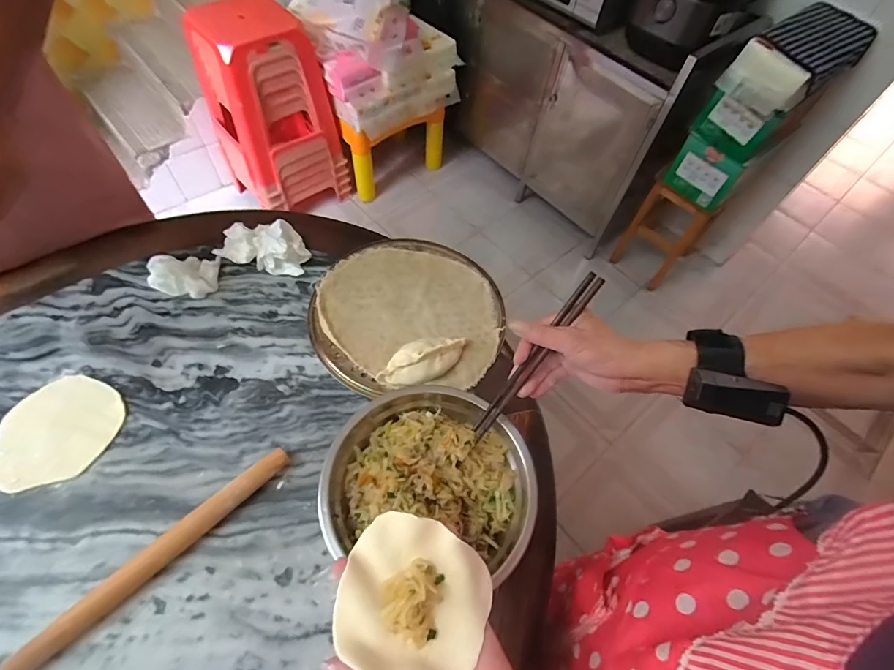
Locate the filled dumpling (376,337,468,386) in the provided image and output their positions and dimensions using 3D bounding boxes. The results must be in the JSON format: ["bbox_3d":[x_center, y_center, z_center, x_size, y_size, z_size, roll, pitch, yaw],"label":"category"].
[{"bbox_3d":[-0.029,0.033,0.550,0.120,0.029,0.053,-20,63,-15],"label":"filled dumpling"}]

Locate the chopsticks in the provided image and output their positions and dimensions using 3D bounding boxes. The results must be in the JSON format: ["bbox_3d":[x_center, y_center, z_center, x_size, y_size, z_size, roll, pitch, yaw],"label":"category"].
[{"bbox_3d":[0.090,0.023,0.438,0.017,0.017,0.201,39,99,17],"label":"chopsticks"}]

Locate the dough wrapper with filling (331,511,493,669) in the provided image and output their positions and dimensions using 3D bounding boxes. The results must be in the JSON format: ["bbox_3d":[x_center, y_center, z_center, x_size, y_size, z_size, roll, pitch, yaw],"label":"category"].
[{"bbox_3d":[-0.024,0.190,0.313,0.107,0.022,0.099,13,59,4],"label":"dough wrapper with filling"}]

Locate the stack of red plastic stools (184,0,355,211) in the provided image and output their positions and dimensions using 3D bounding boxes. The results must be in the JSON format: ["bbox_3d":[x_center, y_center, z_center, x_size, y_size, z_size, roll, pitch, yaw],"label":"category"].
[{"bbox_3d":[-0.650,-0.833,1.593,0.379,0.668,0.379,-35,68,-22],"label":"stack of red plastic stools"}]

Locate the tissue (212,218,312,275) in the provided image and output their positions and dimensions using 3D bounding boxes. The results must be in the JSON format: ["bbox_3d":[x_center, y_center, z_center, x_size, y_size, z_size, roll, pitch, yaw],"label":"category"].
[{"bbox_3d":[-0.266,-0.135,0.627,0.117,0.045,0.076,21,60,8],"label":"tissue"}]

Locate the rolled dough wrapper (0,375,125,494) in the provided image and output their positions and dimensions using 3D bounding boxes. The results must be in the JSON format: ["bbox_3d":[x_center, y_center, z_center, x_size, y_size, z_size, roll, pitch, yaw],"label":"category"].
[{"bbox_3d":[-0.447,0.110,0.489,0.122,0.005,0.130,20,60,7],"label":"rolled dough wrapper"}]

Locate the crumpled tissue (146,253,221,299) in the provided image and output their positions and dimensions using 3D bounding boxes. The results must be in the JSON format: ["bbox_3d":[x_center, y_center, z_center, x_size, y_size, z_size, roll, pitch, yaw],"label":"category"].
[{"bbox_3d":[-0.373,-0.085,0.599,0.090,0.030,0.063,-1,59,-5],"label":"crumpled tissue"}]

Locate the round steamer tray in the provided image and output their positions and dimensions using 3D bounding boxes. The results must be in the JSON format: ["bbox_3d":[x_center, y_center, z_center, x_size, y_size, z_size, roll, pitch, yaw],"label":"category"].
[{"bbox_3d":[-0.057,-0.041,0.614,0.260,0.018,0.255,2,59,-3],"label":"round steamer tray"}]

